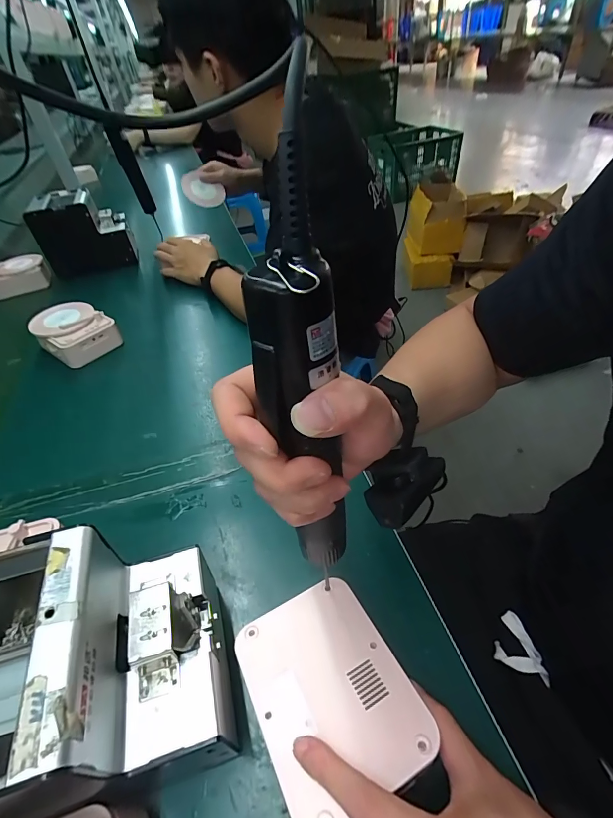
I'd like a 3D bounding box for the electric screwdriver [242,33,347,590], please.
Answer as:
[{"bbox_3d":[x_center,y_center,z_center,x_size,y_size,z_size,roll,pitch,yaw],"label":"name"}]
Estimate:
[{"bbox_3d":[-0.001,-0.009,0.188,0.030,0.248,0.038,-2,32,5],"label":"electric screwdriver"}]

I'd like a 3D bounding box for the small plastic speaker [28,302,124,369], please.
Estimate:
[{"bbox_3d":[-0.393,-0.127,0.649,0.114,0.069,0.103,30,55,31],"label":"small plastic speaker"}]

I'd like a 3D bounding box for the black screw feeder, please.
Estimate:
[{"bbox_3d":[-0.505,-0.399,0.868,0.188,0.160,0.105,-18,46,-11],"label":"black screw feeder"}]

